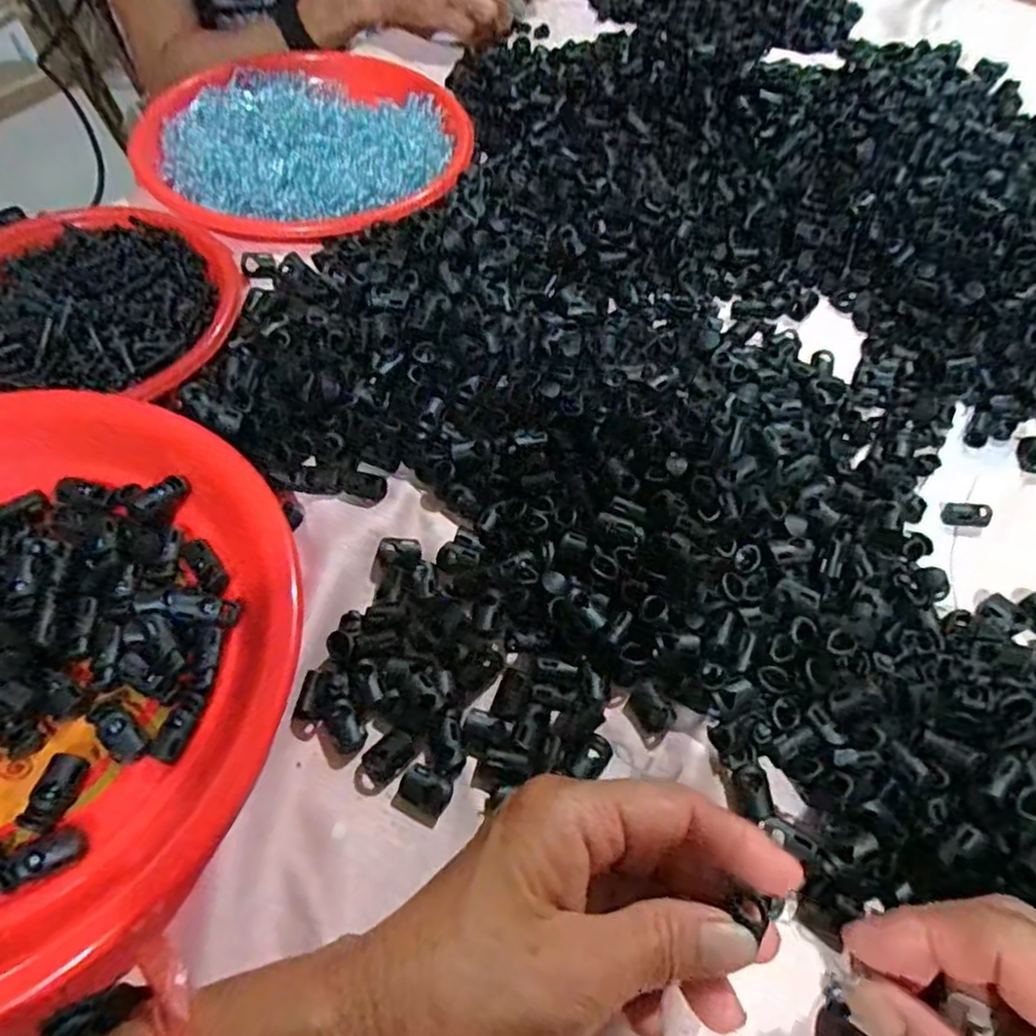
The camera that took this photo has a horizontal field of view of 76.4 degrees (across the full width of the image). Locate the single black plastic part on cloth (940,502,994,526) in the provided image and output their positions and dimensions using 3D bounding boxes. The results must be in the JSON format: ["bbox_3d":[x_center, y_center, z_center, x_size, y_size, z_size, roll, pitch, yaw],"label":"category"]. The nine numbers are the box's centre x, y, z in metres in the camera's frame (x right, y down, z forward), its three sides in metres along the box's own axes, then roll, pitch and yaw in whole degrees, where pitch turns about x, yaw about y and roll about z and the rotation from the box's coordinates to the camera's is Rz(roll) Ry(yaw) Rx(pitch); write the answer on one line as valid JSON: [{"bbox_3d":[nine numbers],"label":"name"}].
[{"bbox_3d":[0.236,-0.002,0.348,0.022,0.010,0.013,11,58,3],"label":"single black plastic part on cloth"}]

